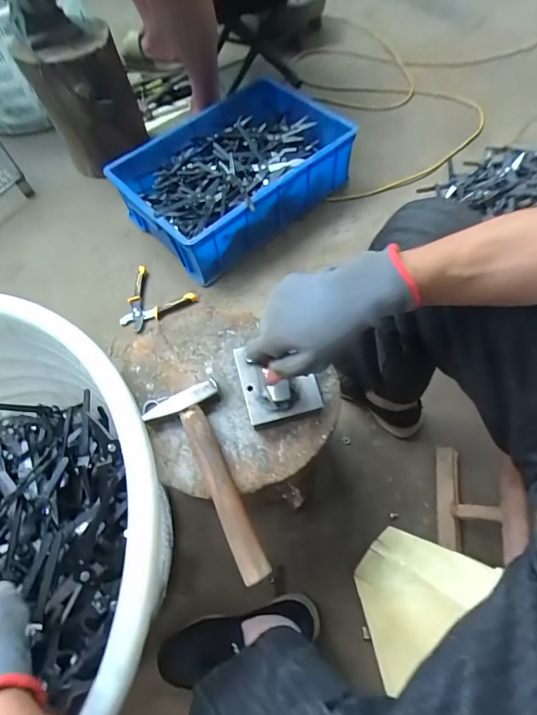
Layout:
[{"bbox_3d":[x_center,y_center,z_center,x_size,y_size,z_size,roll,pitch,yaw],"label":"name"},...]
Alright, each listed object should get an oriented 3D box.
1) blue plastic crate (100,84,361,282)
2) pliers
[{"bbox_3d":[-0.080,-0.453,0.957,0.515,0.148,0.341,-41,68,-17],"label":"blue plastic crate"},{"bbox_3d":[-0.271,-0.123,0.883,0.161,0.026,0.140,29,67,16],"label":"pliers"}]

